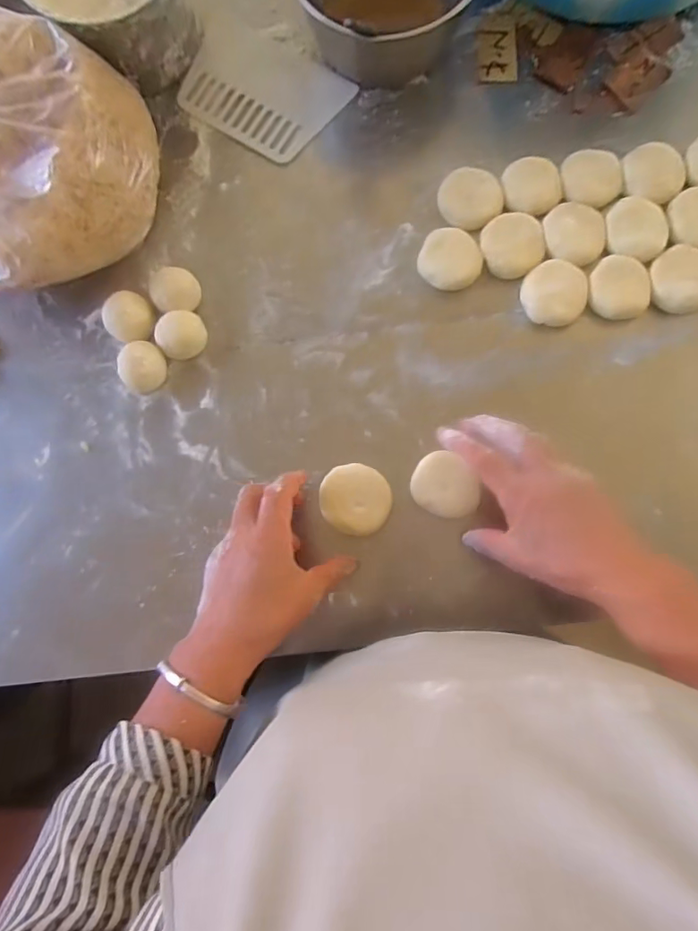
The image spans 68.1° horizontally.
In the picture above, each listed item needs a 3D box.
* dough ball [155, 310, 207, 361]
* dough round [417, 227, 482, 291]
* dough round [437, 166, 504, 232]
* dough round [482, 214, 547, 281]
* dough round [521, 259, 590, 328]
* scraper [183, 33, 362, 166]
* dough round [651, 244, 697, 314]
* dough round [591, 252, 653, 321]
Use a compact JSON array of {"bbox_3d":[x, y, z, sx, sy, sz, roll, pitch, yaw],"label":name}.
[{"bbox_3d":[-0.158,-0.122,0.491,0.043,0.034,0.040,0,83,2],"label":"dough ball"},{"bbox_3d":[0.097,-0.197,0.496,0.058,0.013,0.054,0,83,2],"label":"dough round"},{"bbox_3d":[0.117,-0.257,0.499,0.054,0.025,0.054,0,83,2],"label":"dough round"},{"bbox_3d":[0.156,-0.210,0.492,0.057,0.016,0.059,0,83,2],"label":"dough round"},{"bbox_3d":[0.193,-0.161,0.483,0.058,0.017,0.057,0,83,2],"label":"dough round"},{"bbox_3d":[-0.089,-0.385,0.534,0.154,0.006,0.117,30,84,2],"label":"scraper"},{"bbox_3d":[0.307,-0.172,0.479,0.055,0.021,0.058,0,83,2],"label":"dough round"},{"bbox_3d":[0.252,-0.165,0.481,0.053,0.019,0.054,0,83,2],"label":"dough round"}]

